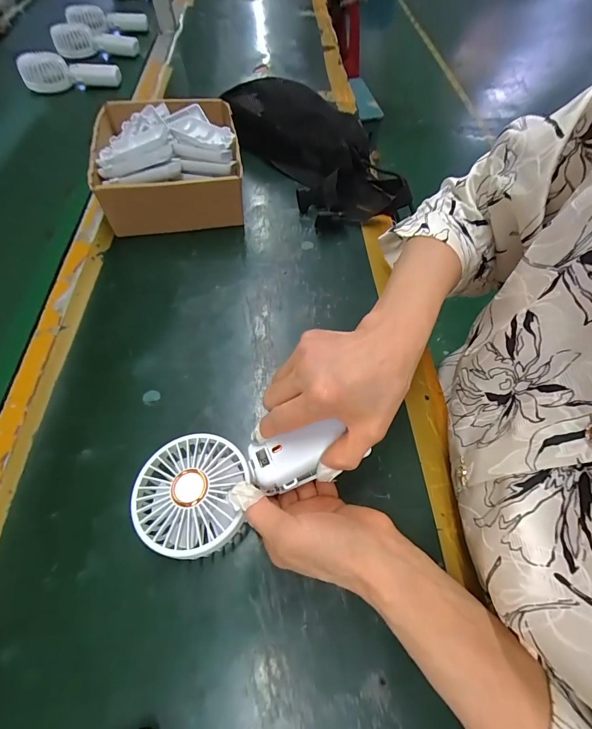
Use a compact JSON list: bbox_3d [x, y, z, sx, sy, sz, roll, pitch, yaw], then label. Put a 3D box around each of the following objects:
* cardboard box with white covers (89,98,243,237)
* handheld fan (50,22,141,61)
[{"bbox_3d":[-0.179,-0.296,0.488,0.182,0.083,0.227,-9,59,-8],"label":"cardboard box with white covers"},{"bbox_3d":[-0.460,-0.740,0.787,0.180,0.054,0.051,5,59,1],"label":"handheld fan"}]

